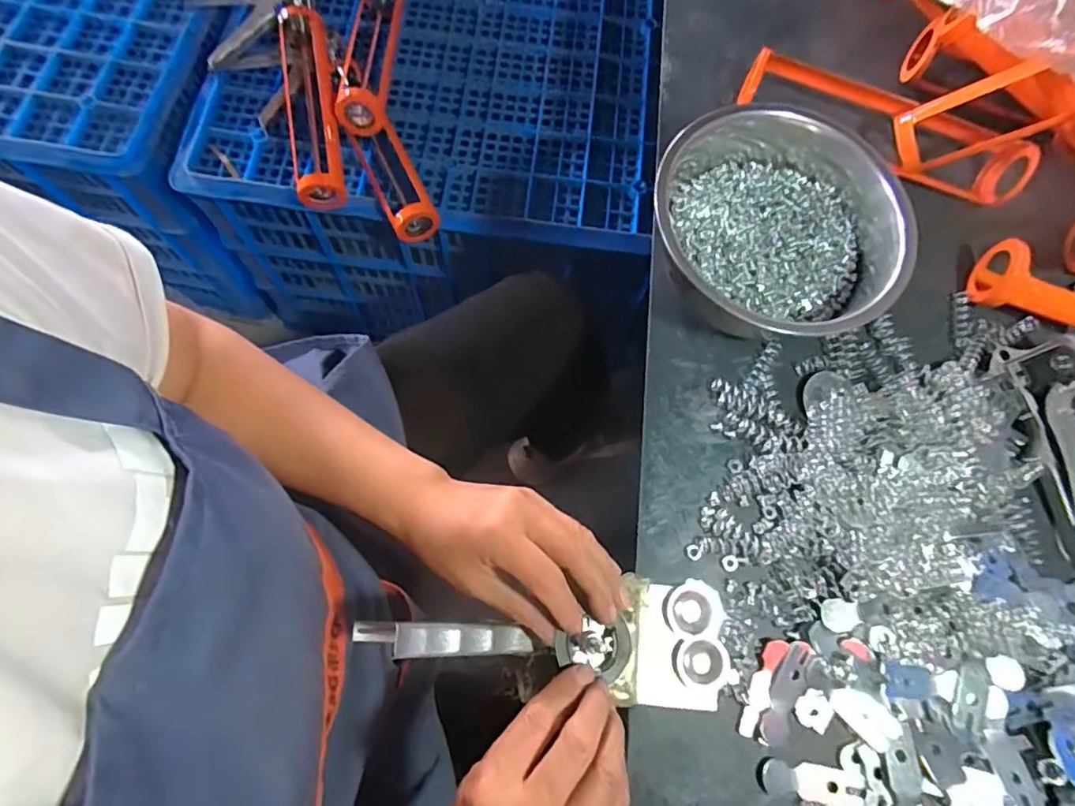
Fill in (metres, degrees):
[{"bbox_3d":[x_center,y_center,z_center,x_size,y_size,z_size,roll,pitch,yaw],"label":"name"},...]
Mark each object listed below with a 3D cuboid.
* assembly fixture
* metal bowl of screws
[{"bbox_3d":[0.012,0.145,0.337,0.234,0.033,0.077,10,71,-24],"label":"assembly fixture"},{"bbox_3d":[0.179,-0.129,0.426,0.175,0.080,0.183,-43,79,-14],"label":"metal bowl of screws"}]

